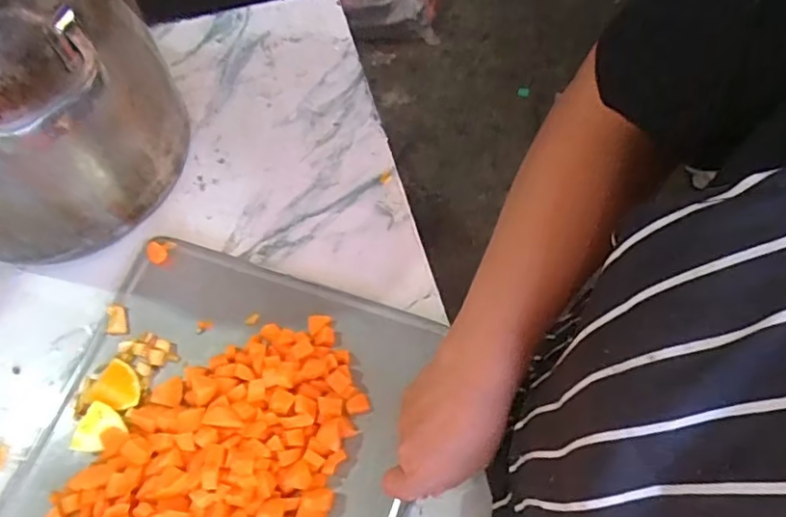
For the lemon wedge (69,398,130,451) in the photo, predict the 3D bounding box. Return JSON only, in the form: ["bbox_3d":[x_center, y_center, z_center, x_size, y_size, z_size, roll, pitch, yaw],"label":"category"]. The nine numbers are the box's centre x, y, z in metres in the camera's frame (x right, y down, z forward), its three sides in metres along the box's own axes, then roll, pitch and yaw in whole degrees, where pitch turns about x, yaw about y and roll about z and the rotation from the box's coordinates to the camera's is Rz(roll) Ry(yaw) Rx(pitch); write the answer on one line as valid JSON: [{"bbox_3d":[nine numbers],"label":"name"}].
[{"bbox_3d":[-0.256,0.152,0.512,0.035,0.019,0.042,19,67,10],"label":"lemon wedge"}]

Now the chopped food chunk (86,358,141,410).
[{"bbox_3d":[-0.249,0.114,0.529,0.046,0.016,0.040,14,66,8],"label":"chopped food chunk"}]

